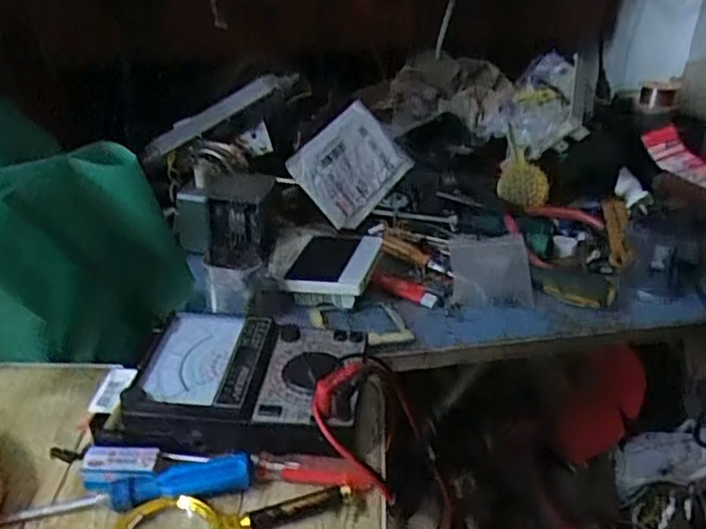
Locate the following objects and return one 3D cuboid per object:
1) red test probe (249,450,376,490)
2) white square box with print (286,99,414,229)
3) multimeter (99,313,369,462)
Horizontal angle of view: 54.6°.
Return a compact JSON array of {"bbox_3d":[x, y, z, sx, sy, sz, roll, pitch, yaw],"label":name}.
[{"bbox_3d":[-0.027,0.138,0.458,0.080,0.020,0.015,9,31,12],"label":"red test probe"},{"bbox_3d":[0.000,-0.119,0.809,0.027,0.107,0.152,-17,25,50],"label":"white square box with print"},{"bbox_3d":[-0.085,0.090,0.516,0.182,0.045,0.120,5,31,6],"label":"multimeter"}]

